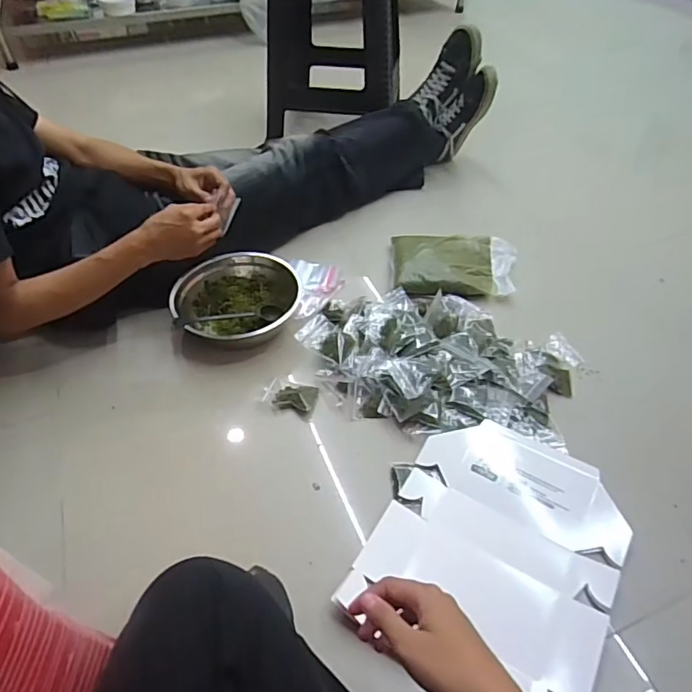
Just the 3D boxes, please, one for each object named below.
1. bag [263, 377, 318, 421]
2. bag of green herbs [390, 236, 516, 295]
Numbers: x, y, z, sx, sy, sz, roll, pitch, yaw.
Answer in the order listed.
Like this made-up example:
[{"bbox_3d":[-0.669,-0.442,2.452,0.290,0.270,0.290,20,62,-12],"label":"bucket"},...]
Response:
[{"bbox_3d":[-0.090,0.084,0.861,0.081,0.031,0.065,8,46,8],"label":"bag"},{"bbox_3d":[0.227,-0.163,1.069,0.263,0.048,0.195,-1,46,0],"label":"bag of green herbs"}]

